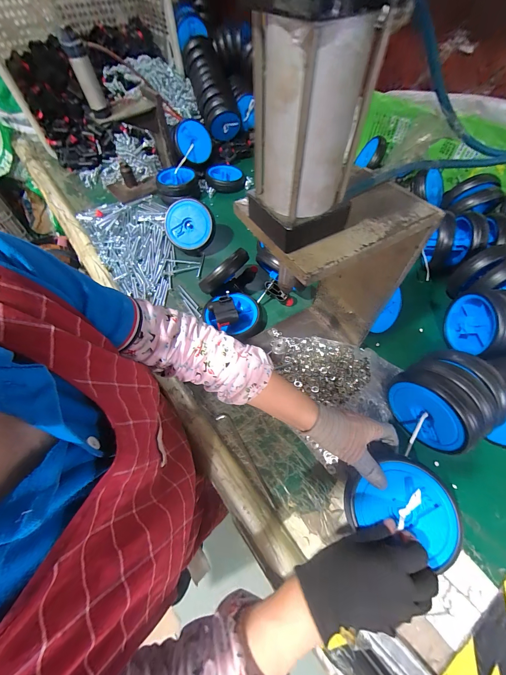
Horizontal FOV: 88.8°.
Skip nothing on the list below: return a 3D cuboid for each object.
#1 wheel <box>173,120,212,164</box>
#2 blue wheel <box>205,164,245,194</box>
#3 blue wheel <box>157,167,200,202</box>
[{"bbox_3d":[-0.202,-0.660,0.874,0.119,0.112,0.024,-4,39,-18],"label":"wheel"},{"bbox_3d":[-0.096,-0.552,0.901,0.133,0.046,0.123,0,57,1],"label":"blue wheel"},{"bbox_3d":[-0.245,-0.498,0.842,0.130,0.053,0.126,-15,58,-9],"label":"blue wheel"}]

